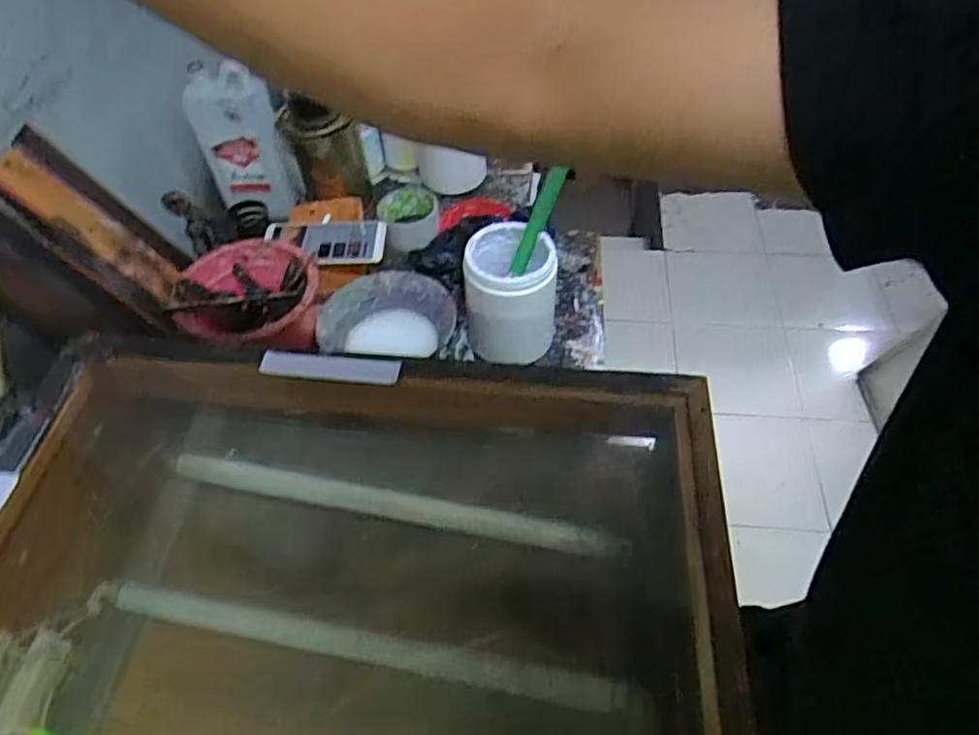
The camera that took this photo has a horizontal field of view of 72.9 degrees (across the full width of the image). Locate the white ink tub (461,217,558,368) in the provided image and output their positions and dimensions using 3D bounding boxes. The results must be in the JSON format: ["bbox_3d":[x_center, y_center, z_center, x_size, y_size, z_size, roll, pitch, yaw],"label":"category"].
[{"bbox_3d":[0.024,-0.083,0.751,0.096,0.143,0.094,-1,52,2],"label":"white ink tub"}]

